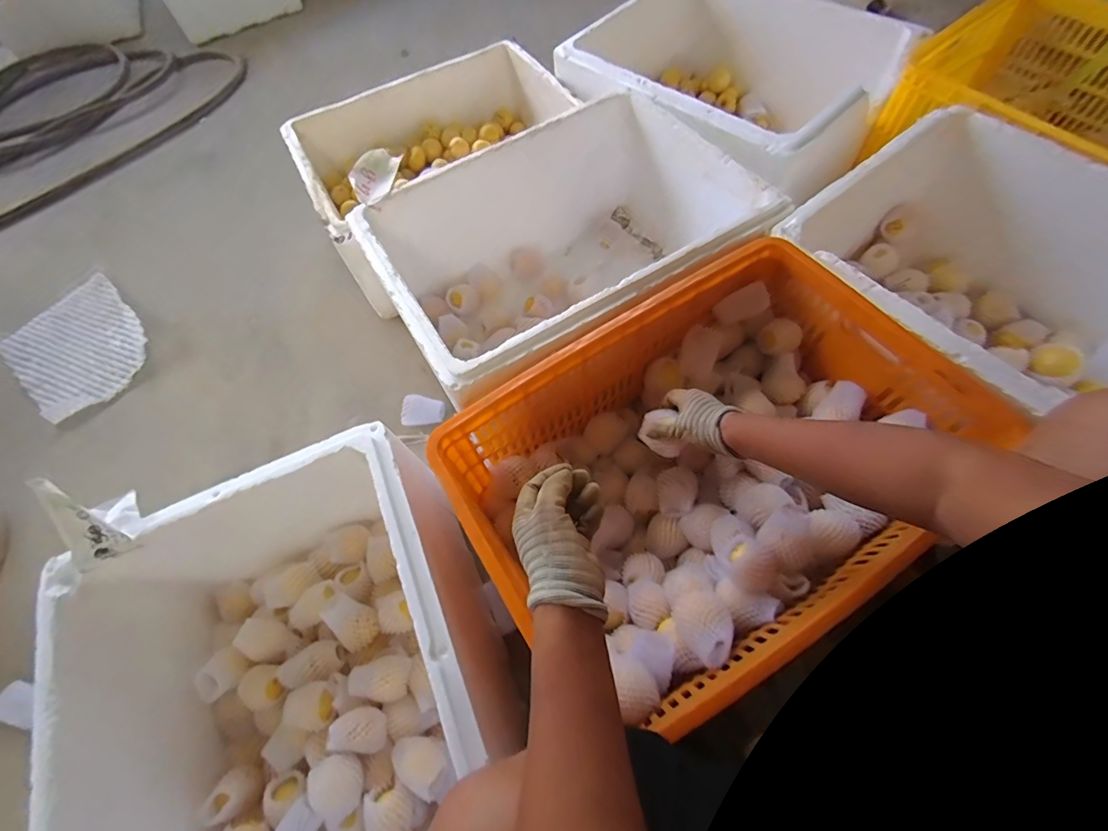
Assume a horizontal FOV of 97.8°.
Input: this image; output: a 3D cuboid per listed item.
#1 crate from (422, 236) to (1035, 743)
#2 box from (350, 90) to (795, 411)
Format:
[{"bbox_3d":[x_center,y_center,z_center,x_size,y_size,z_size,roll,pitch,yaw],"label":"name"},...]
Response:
[{"bbox_3d":[0.192,0.068,0.659,0.578,0.223,0.410,-33,65,-13],"label":"crate"},{"bbox_3d":[0.013,-0.259,0.888,0.572,0.305,0.441,-29,64,-12],"label":"box"}]

